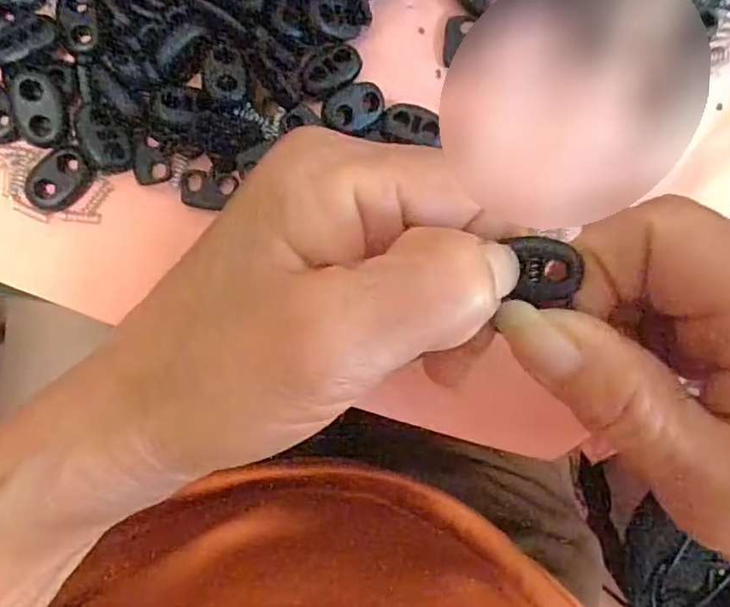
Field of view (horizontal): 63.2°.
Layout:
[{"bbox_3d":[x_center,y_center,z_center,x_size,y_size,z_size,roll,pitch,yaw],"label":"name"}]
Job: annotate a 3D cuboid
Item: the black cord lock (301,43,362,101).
[{"bbox_3d":[-0.011,-0.076,0.192,0.023,0.004,0.013,-38,92,-8],"label":"black cord lock"}]

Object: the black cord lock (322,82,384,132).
[{"bbox_3d":[-0.003,-0.064,0.193,0.021,0.004,0.015,-32,91,-8],"label":"black cord lock"}]

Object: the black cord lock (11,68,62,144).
[{"bbox_3d":[-0.097,-0.058,0.176,0.012,0.005,0.020,-7,87,-8],"label":"black cord lock"}]

